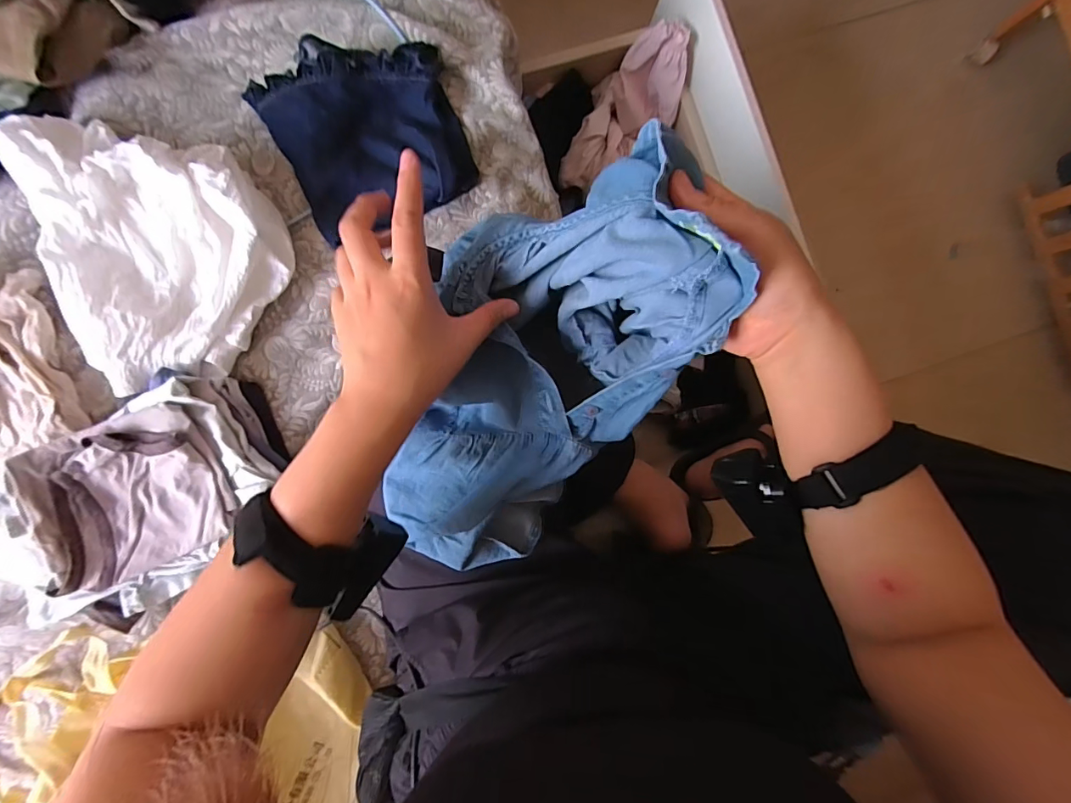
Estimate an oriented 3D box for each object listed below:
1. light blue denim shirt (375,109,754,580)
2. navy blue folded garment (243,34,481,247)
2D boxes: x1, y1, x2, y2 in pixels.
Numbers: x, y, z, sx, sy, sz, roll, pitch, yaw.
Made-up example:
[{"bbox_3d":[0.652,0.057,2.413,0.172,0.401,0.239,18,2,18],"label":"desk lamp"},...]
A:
[{"bbox_3d":[-0.005,-0.012,0.358,0.165,0.090,0.349,31,120,-5],"label":"light blue denim shirt"},{"bbox_3d":[-0.185,-0.301,0.532,0.206,0.040,0.198,-24,93,-5],"label":"navy blue folded garment"}]

